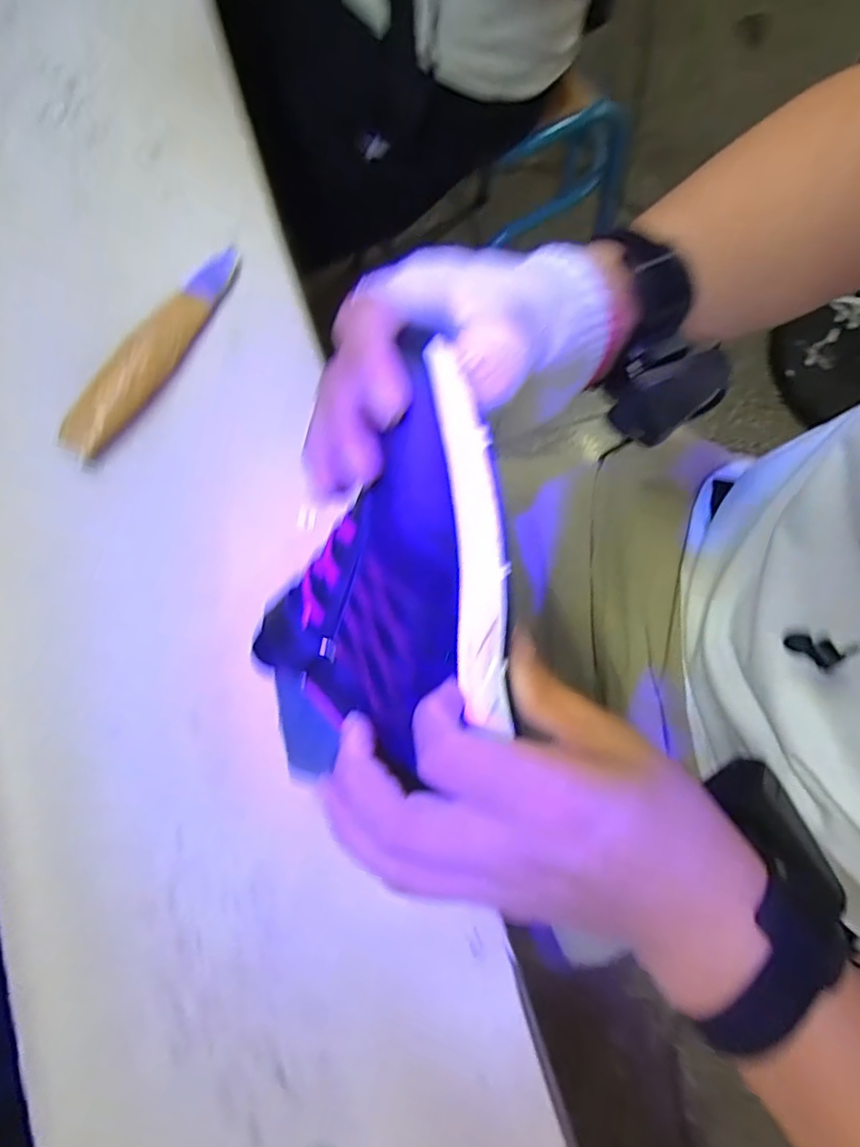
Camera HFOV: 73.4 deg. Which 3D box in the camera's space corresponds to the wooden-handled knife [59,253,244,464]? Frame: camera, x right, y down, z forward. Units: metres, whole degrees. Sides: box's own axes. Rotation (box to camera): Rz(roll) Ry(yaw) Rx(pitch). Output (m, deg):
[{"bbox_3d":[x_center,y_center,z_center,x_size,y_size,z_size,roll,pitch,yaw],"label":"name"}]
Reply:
[{"bbox_3d":[-0.173,-0.142,0.366,0.024,0.020,0.165,32,80,5],"label":"wooden-handled knife"}]

